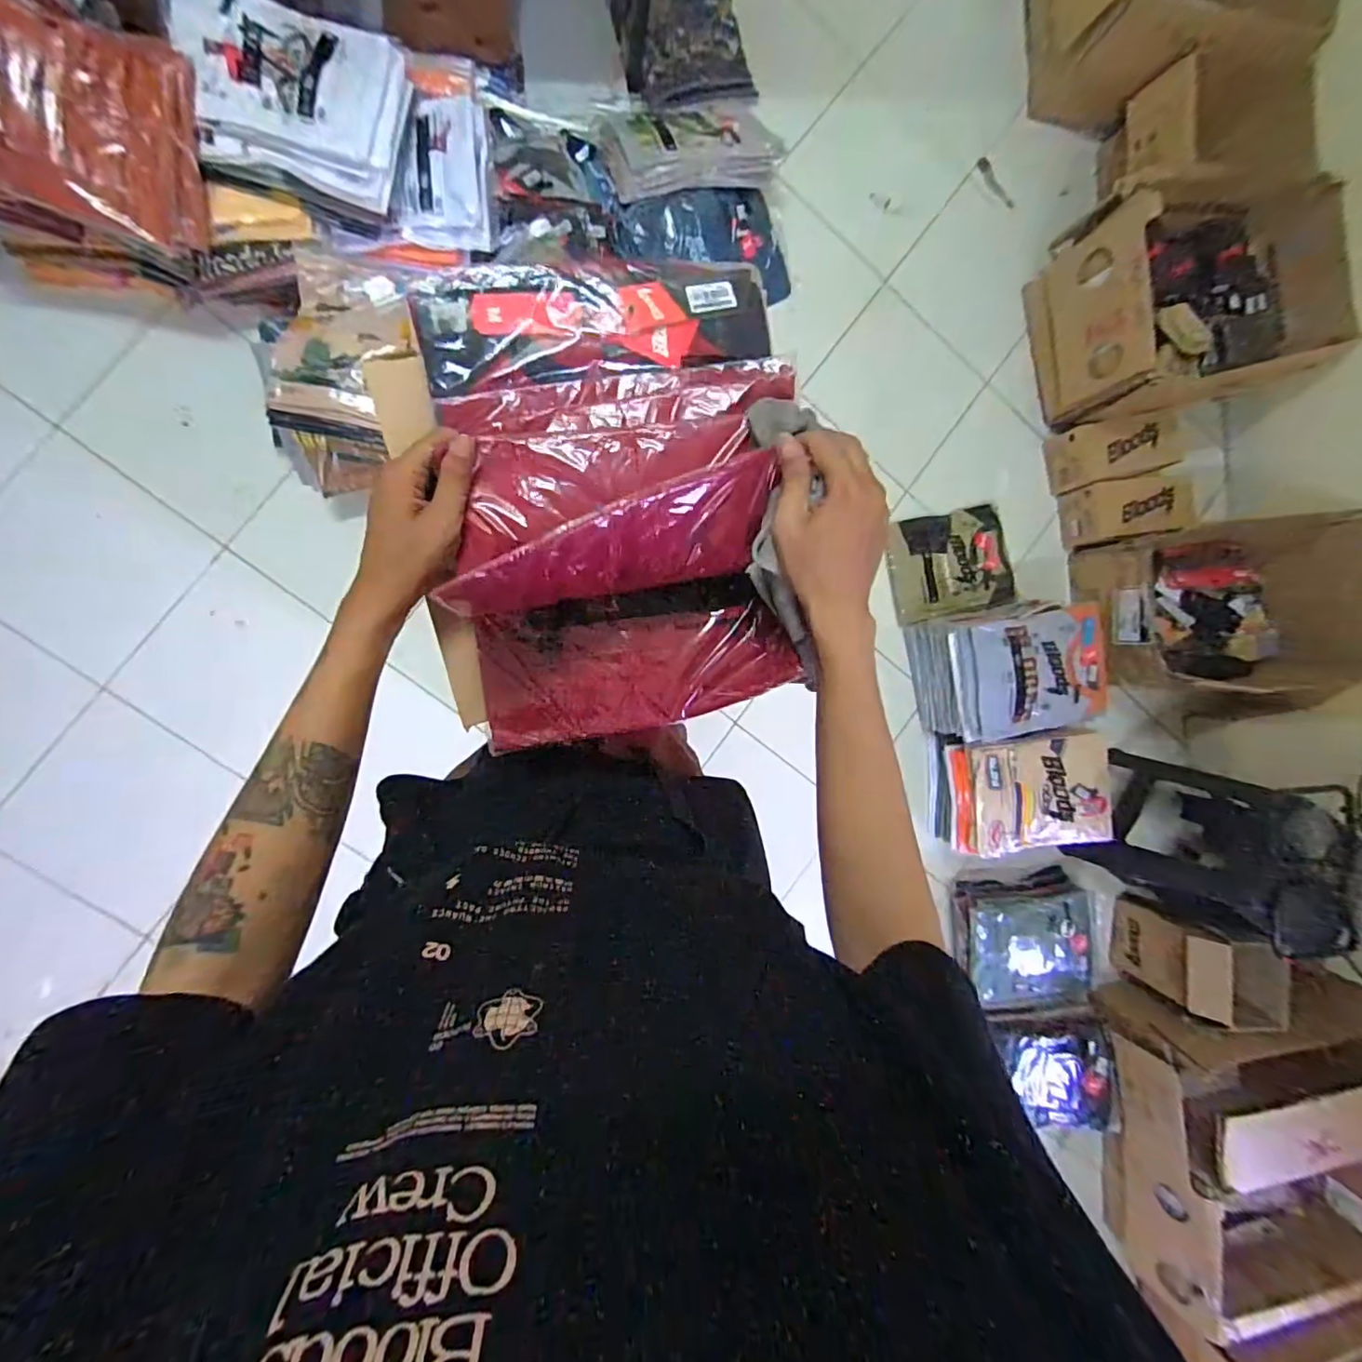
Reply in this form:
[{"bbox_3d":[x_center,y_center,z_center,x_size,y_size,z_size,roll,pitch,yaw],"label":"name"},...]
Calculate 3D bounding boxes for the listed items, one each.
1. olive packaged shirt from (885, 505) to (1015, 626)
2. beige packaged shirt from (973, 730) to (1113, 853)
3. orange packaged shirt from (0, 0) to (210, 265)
[{"bbox_3d":[0.764,-0.329,1.606,0.360,0.033,0.278,-12,95,-7],"label":"olive packaged shirt"},{"bbox_3d":[0.929,0.280,1.450,0.354,0.066,0.286,-8,92,-10],"label":"beige packaged shirt"},{"bbox_3d":[-1.051,-0.943,0.954,0.403,0.092,0.309,4,114,-28],"label":"orange packaged shirt"}]

